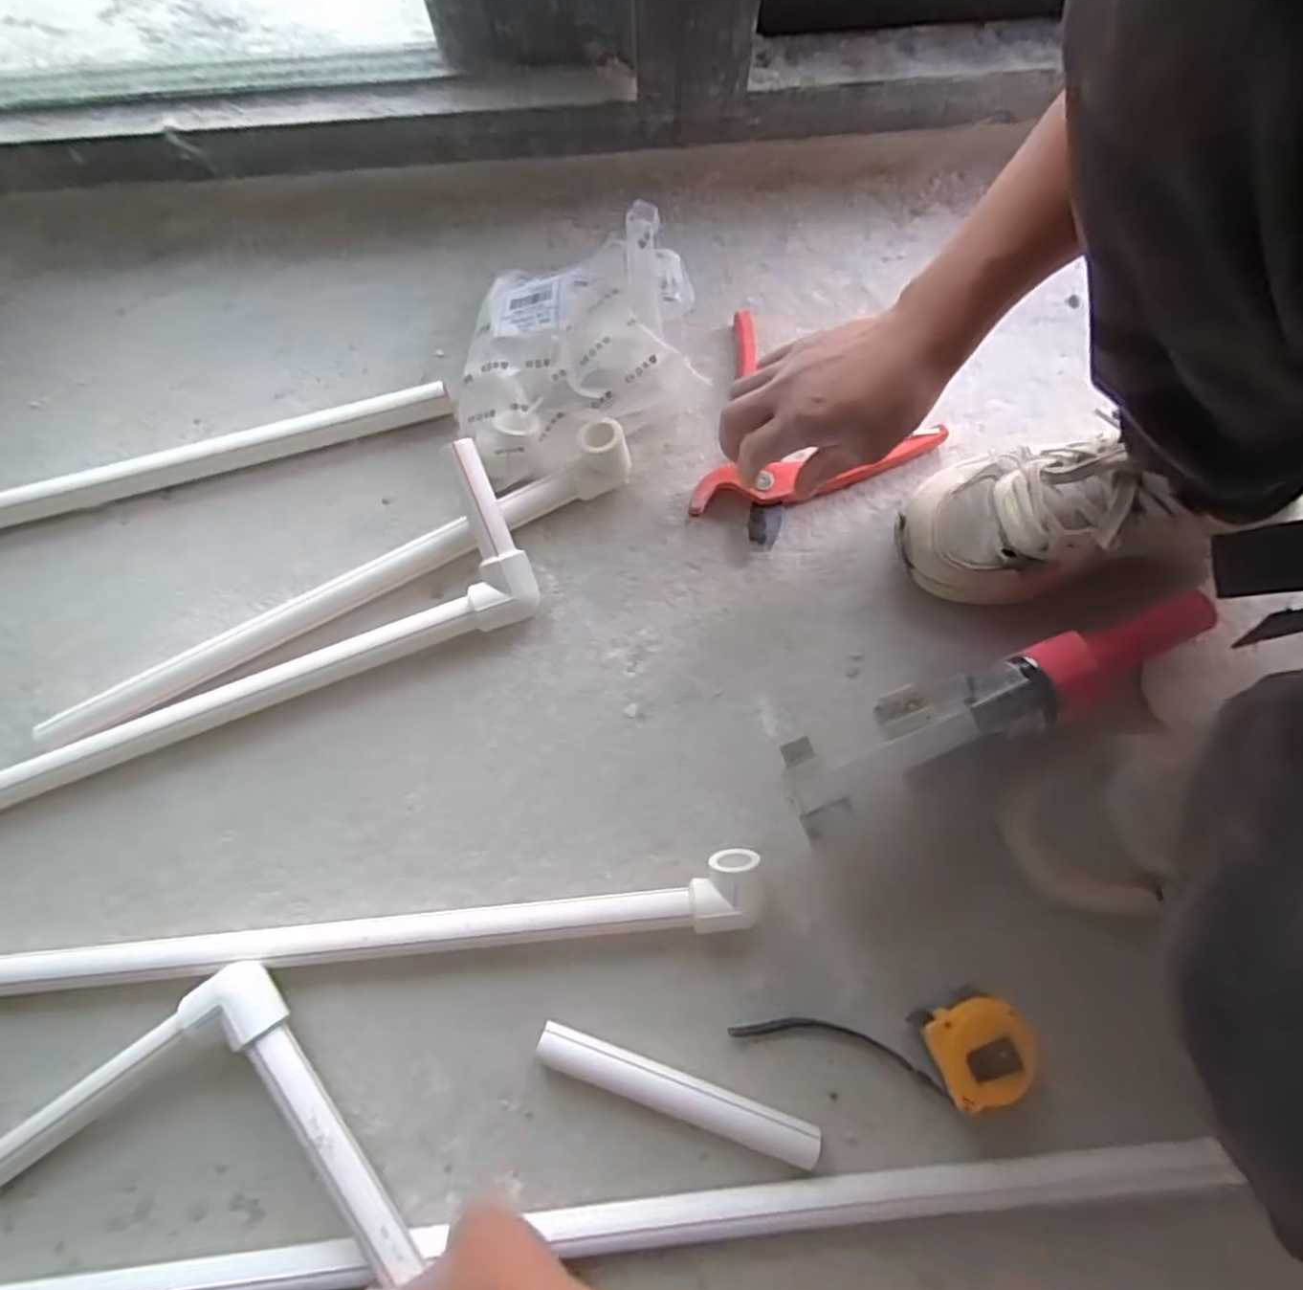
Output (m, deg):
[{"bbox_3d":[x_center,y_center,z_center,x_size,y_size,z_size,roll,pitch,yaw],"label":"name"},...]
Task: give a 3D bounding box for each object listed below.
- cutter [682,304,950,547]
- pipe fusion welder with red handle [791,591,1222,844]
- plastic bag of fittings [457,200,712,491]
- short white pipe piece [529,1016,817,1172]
[{"bbox_3d":[0.104,-0.156,0.573,0.193,0.037,0.167,35,80,8],"label":"cutter"},{"bbox_3d":[0.231,0.042,0.490,0.309,0.095,0.056,-22,80,-4],"label":"pipe fusion welder with red handle"},{"bbox_3d":[-0.059,-0.216,0.541,0.202,0.109,0.136,-24,78,-4],"label":"plastic bag of fittings"},{"bbox_3d":[0.017,0.301,0.476,0.194,0.023,0.023,20,78,5],"label":"short white pipe piece"}]

